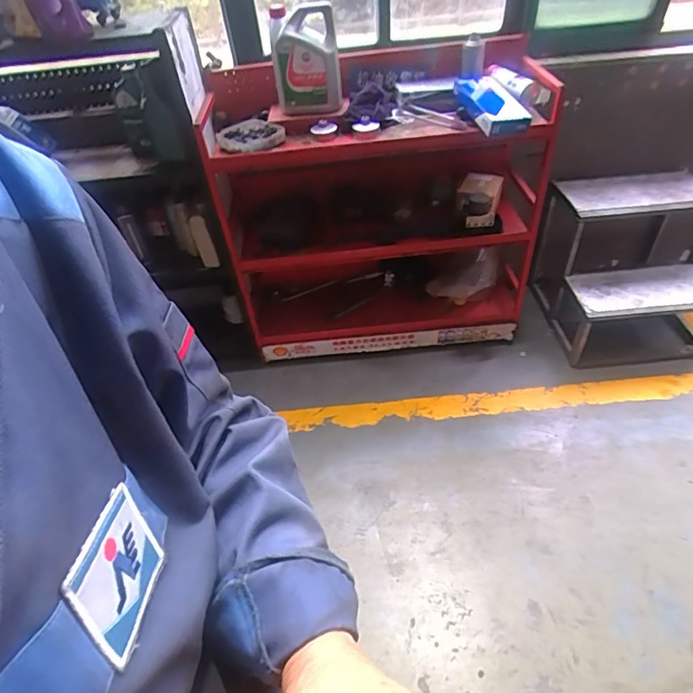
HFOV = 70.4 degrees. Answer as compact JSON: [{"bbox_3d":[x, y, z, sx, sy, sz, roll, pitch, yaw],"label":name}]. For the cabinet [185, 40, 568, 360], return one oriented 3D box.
[{"bbox_3d":[0.122,-0.452,1.748,1.032,0.945,0.480,-9,45,-3],"label":"cabinet"}]

